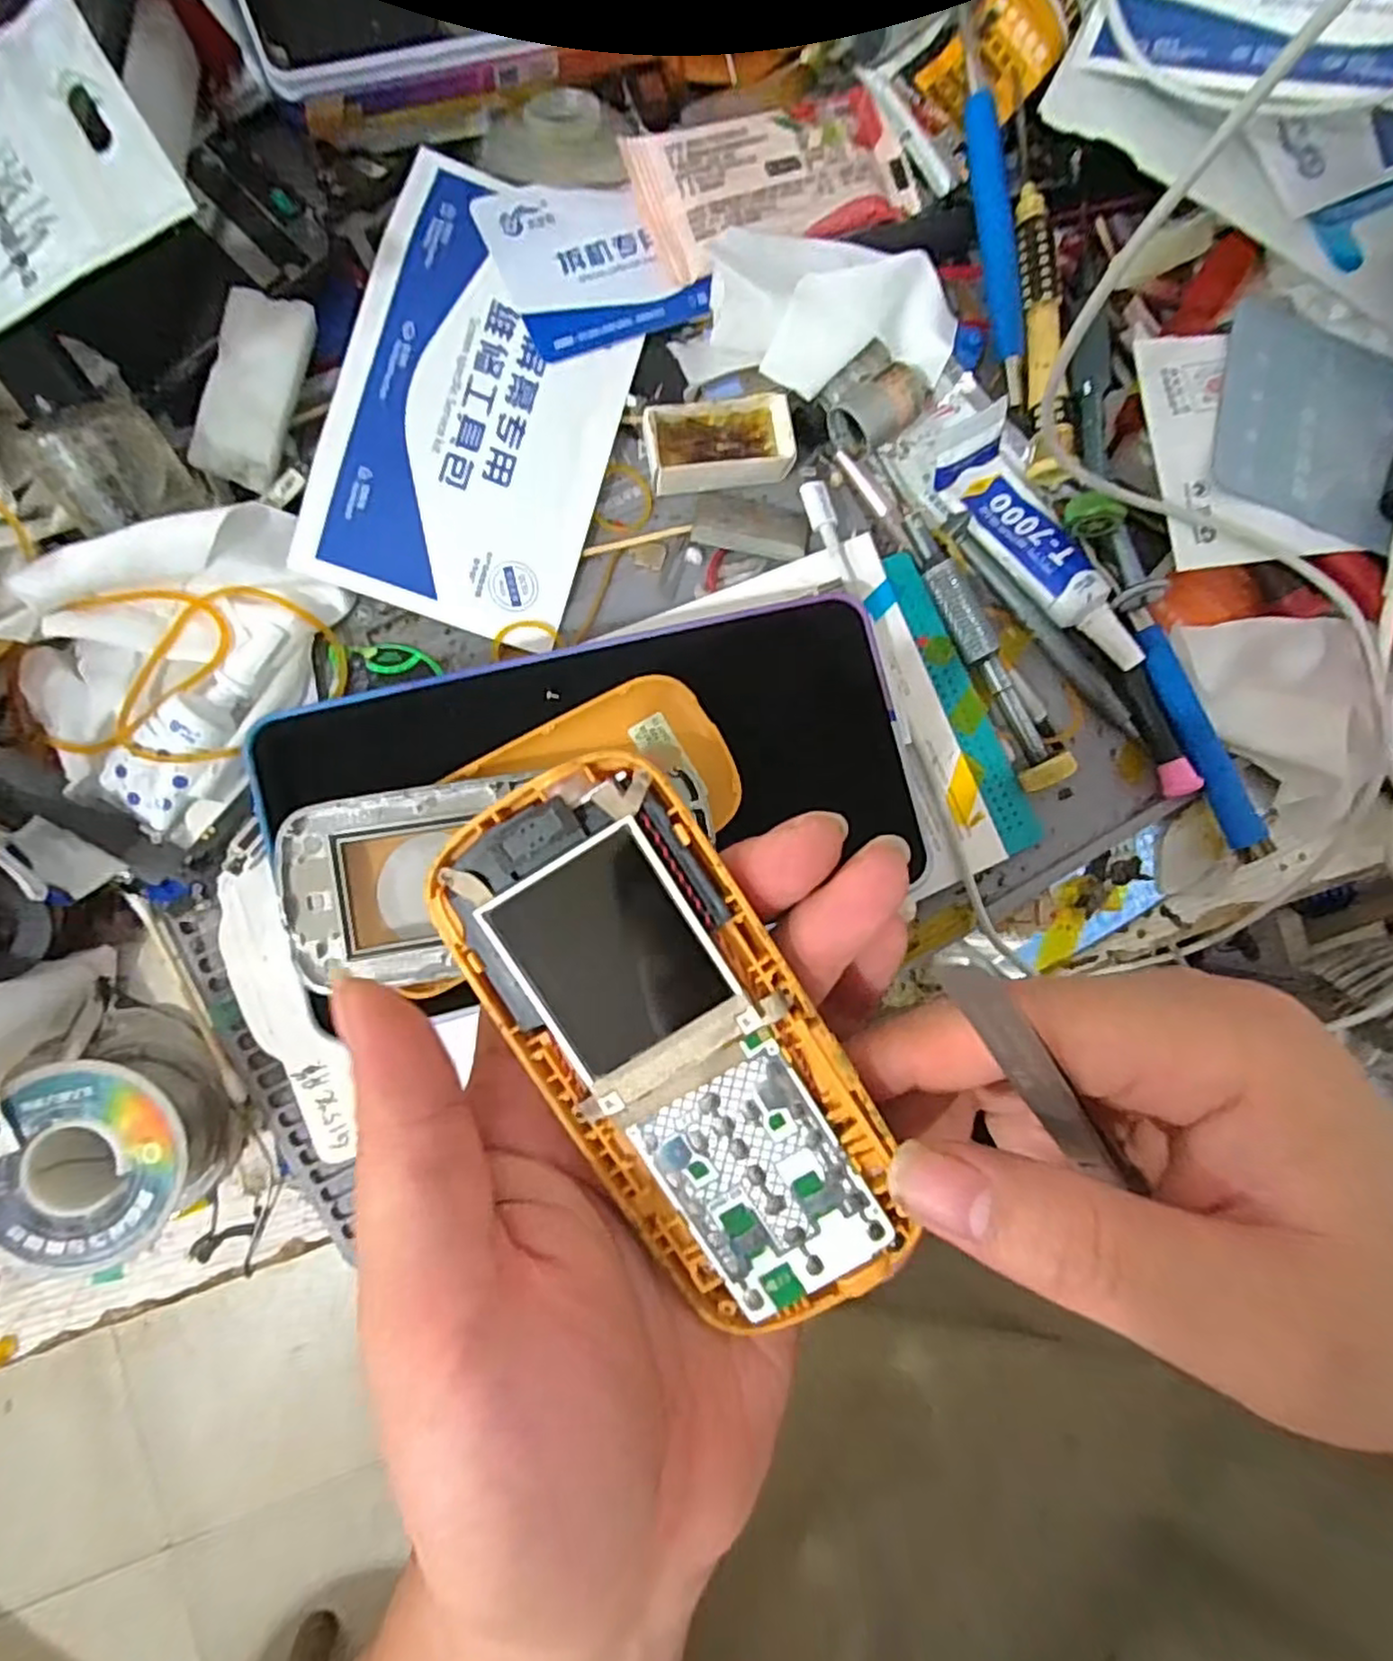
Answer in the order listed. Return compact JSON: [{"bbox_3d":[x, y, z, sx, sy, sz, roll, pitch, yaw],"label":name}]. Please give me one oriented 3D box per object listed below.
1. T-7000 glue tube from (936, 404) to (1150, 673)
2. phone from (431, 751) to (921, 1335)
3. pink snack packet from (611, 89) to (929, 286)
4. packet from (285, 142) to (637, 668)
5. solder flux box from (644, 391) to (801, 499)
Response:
[{"bbox_3d":[0.118,-0.097,0.237,0.027,0.014,0.097,-31,82,-6],"label":"T-7000 glue tube"},{"bbox_3d":[-0.002,0.044,0.138,0.050,0.011,0.118,-32,96,-6],"label":"phone"},{"bbox_3d":[0.027,-0.218,0.231,0.094,0.009,0.042,-24,89,-8],"label":"pink snack packet"},{"bbox_3d":[-0.067,-0.133,0.223,0.080,0.009,0.132,16,84,-5],"label":"packet"},{"bbox_3d":[0.007,-0.129,0.234,0.048,0.013,0.024,-9,87,-7],"label":"solder flux box"}]

